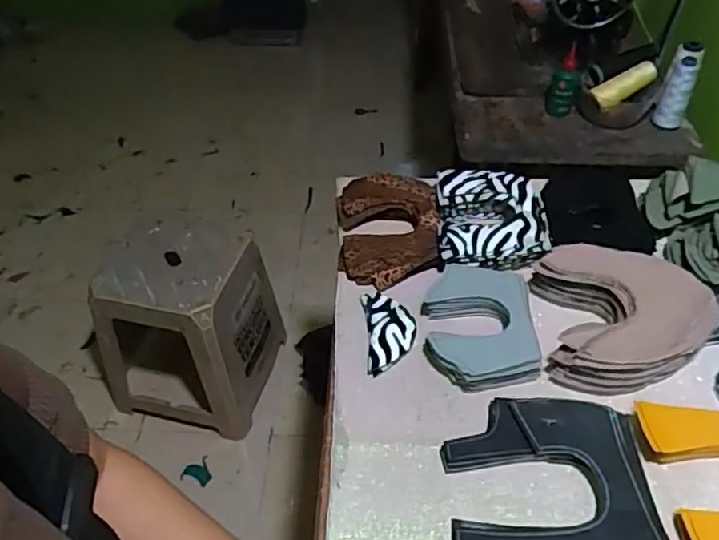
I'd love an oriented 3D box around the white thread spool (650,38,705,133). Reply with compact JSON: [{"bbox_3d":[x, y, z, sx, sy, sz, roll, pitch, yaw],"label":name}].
[{"bbox_3d":[0.512,-0.290,0.985,0.047,0.125,0.041,20,50,19],"label":"white thread spool"}]

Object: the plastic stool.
[{"bbox_3d":[-0.374,0.123,1.405,0.298,0.384,0.304,7,47,8],"label":"plastic stool"}]

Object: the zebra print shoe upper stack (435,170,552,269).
[{"bbox_3d":[0.179,-0.067,0.816,0.148,0.058,0.165,1,46,2],"label":"zebra print shoe upper stack"}]

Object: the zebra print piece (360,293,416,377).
[{"bbox_3d":[0.035,0.070,0.716,0.059,0.014,0.114,-5,48,-2],"label":"zebra print piece"}]

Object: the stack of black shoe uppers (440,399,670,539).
[{"bbox_3d":[0.177,0.206,0.565,0.183,0.030,0.186,1,46,1],"label":"stack of black shoe uppers"}]

